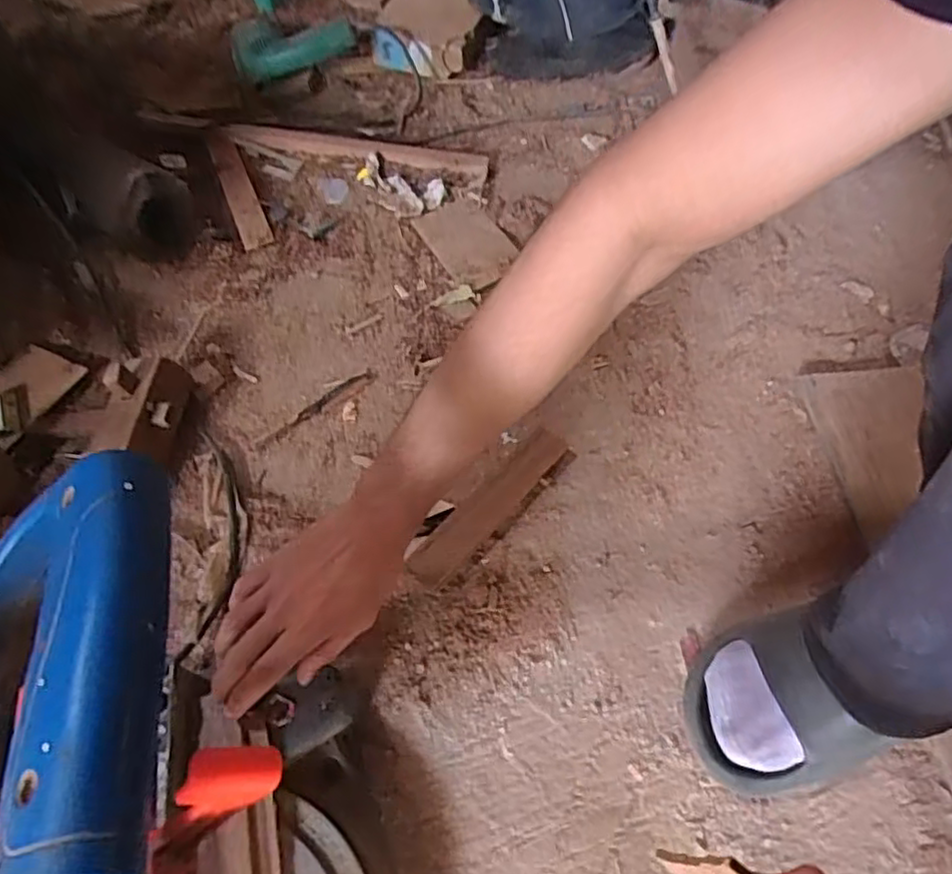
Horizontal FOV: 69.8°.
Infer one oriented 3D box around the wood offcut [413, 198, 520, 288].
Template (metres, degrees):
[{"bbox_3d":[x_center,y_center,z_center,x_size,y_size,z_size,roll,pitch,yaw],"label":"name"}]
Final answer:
[{"bbox_3d":[-0.011,-0.238,0.824,0.083,0.016,0.153,-25,59,-13],"label":"wood offcut"}]

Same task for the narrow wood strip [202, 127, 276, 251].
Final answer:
[{"bbox_3d":[-0.314,-0.333,0.896,0.038,0.016,0.254,-21,58,-11],"label":"narrow wood strip"}]

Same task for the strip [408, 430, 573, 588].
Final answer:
[{"bbox_3d":[0.016,0.063,0.618,0.046,0.007,0.188,43,67,9],"label":"strip"}]

